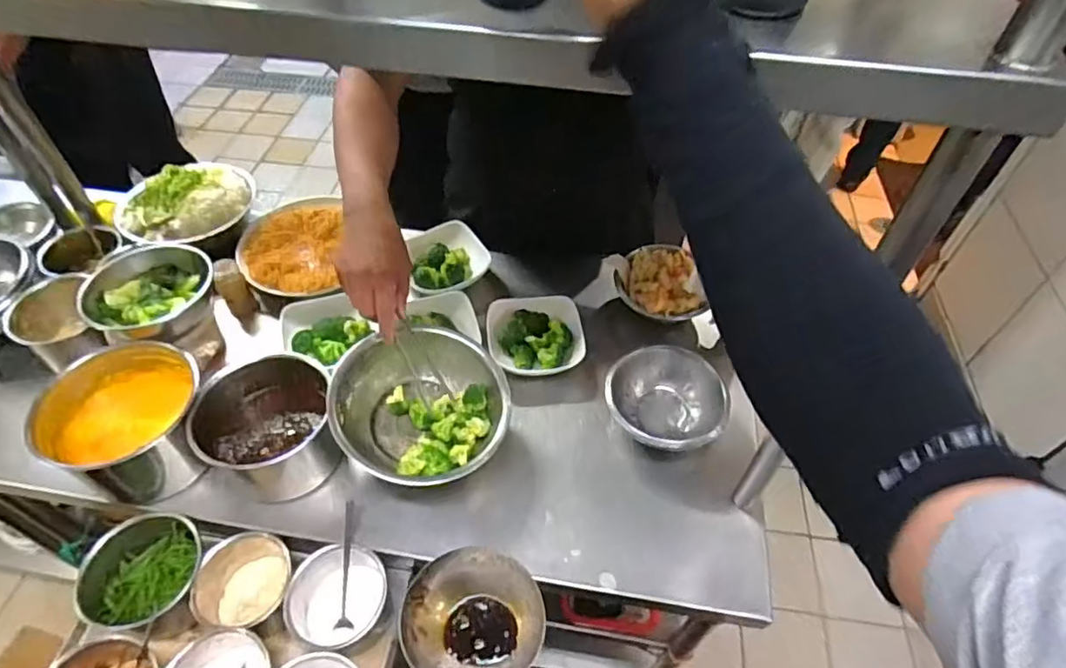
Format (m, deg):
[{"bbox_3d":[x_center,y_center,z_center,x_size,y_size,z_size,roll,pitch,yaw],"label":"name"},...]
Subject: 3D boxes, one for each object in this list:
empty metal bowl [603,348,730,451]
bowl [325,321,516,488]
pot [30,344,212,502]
[{"bbox_3d":[0.191,0.097,0.867,0.169,0.068,0.170,1,51,-1],"label":"empty metal bowl"},{"bbox_3d":[-0.148,0.100,0.807,0.222,0.091,0.198,-18,53,-16],"label":"bowl"},{"bbox_3d":[-0.538,0.118,0.811,0.184,0.123,0.190,1,51,-1],"label":"pot"}]

